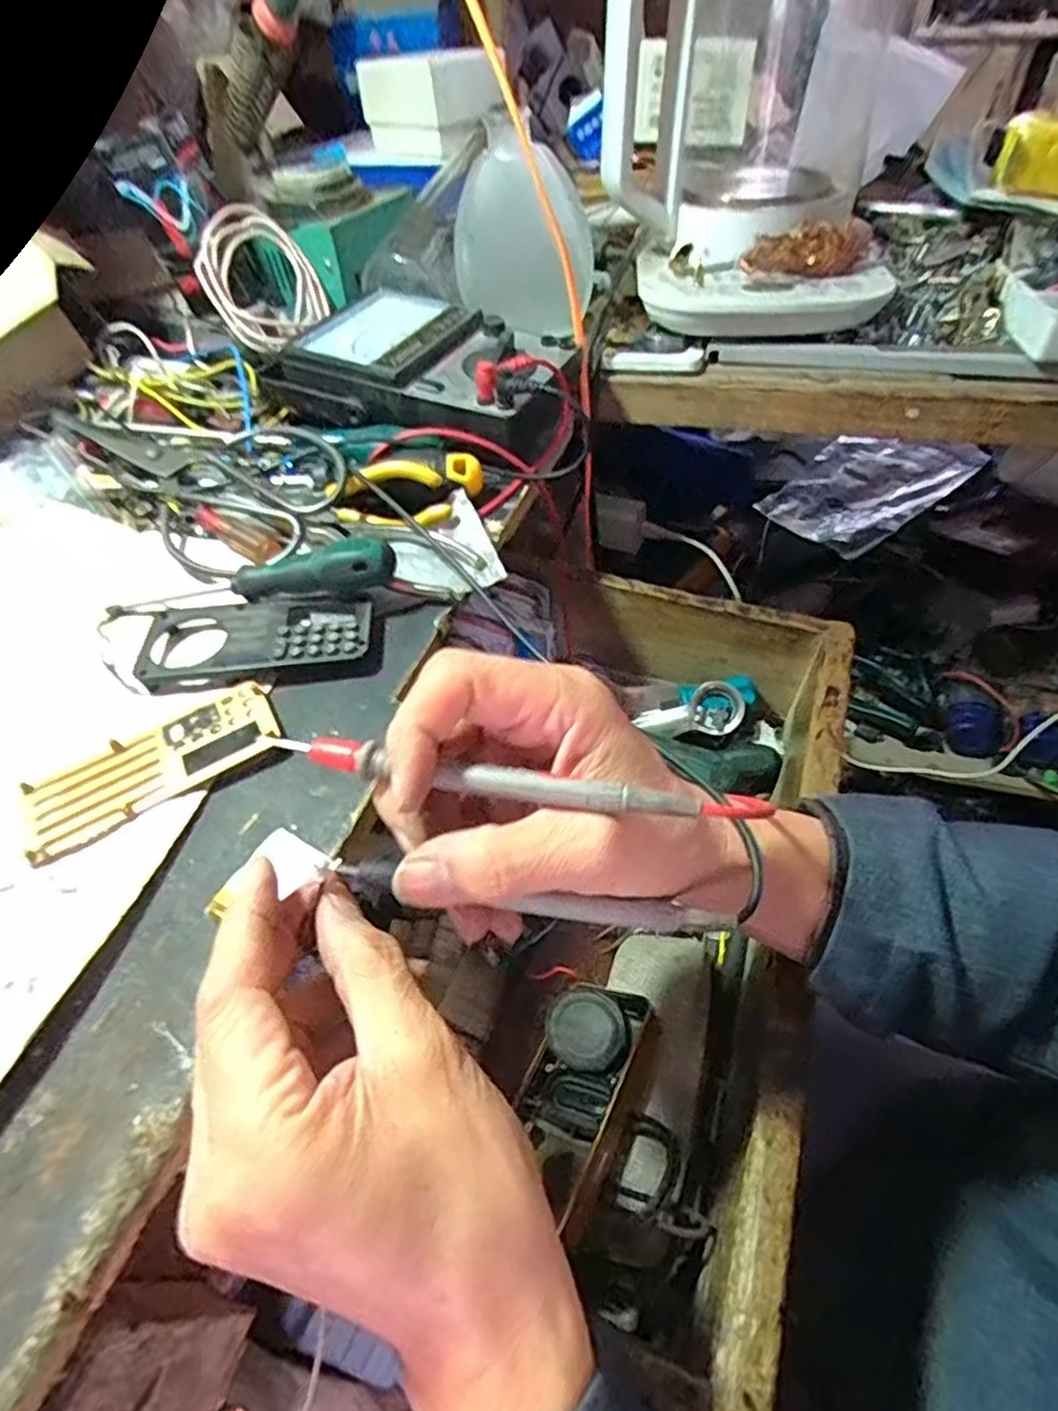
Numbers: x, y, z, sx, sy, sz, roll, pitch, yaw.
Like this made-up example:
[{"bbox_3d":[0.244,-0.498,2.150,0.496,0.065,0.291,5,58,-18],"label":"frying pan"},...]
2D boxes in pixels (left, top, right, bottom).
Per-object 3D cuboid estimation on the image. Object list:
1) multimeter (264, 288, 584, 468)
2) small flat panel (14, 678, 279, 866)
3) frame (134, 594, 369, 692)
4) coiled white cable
[{"bbox_3d":[-0.056,-0.214,0.446,0.196,0.044,0.124,15,52,17],"label":"multimeter"},{"bbox_3d":[-0.159,0.024,0.297,0.102,0.012,0.045,-26,52,-17],"label":"small flat panel"},{"bbox_3d":[-0.131,-0.034,0.336,0.104,0.010,0.050,-3,49,2],"label":"frame"},{"bbox_3d":[-0.195,-0.310,0.507,0.082,0.086,0.016,-50,25,-22],"label":"coiled white cable"}]

